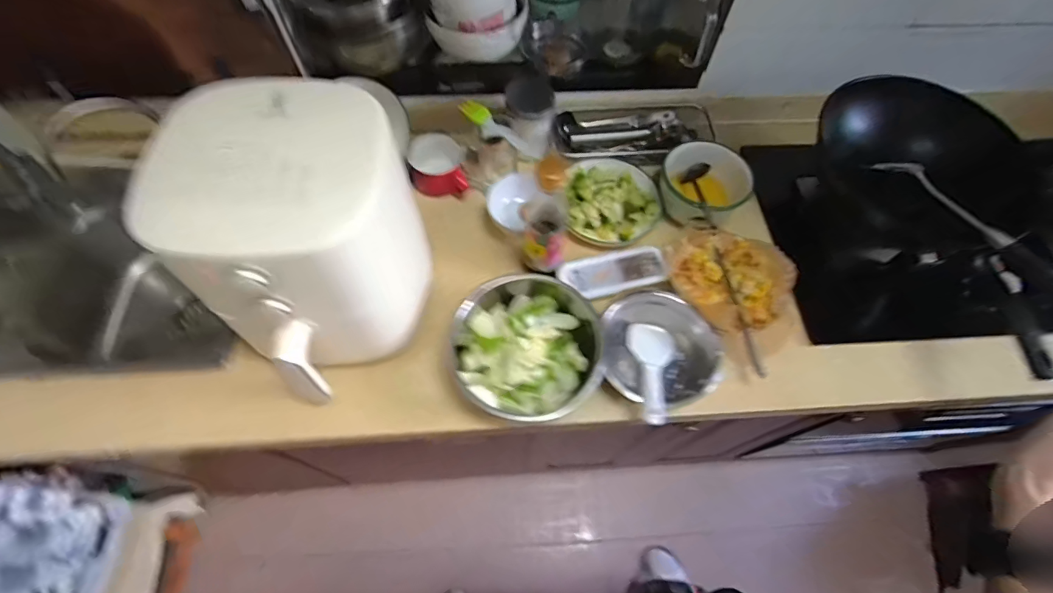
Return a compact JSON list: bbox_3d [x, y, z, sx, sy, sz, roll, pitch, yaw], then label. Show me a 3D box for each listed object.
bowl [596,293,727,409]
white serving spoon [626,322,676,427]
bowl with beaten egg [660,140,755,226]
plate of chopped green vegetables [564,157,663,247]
[{"bbox_3d":[0.183,0.080,0.703,0.173,0.070,0.181,1,63,-2],"label":"bowl"},{"bbox_3d":[0.179,0.107,0.667,0.073,0.029,0.167,10,42,3],"label":"white serving spoon"},{"bbox_3d":[0.287,-0.189,0.804,0.122,0.086,0.150,-27,67,-15],"label":"bowl with beaten egg"},{"bbox_3d":[0.148,-0.170,0.809,0.161,0.042,0.177,1,63,-2],"label":"plate of chopped green vegetables"}]

